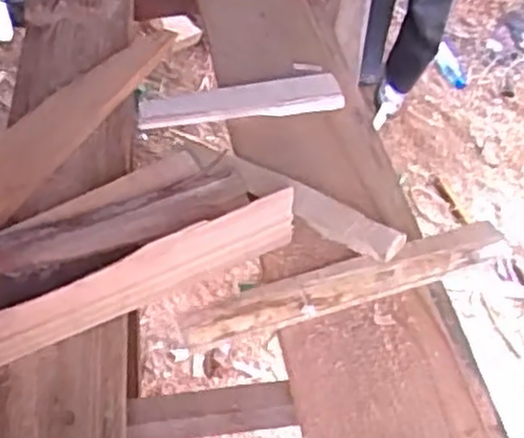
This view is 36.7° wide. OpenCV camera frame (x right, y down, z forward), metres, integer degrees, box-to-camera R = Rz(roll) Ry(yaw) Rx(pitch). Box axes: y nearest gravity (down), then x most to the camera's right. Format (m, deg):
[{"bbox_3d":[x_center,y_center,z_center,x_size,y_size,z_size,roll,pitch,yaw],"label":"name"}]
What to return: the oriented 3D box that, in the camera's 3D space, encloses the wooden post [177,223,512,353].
[{"bbox_3d":[0.092,0.066,0.818,0.361,0.031,0.050,-13,47,-17],"label":"wooden post"}]

